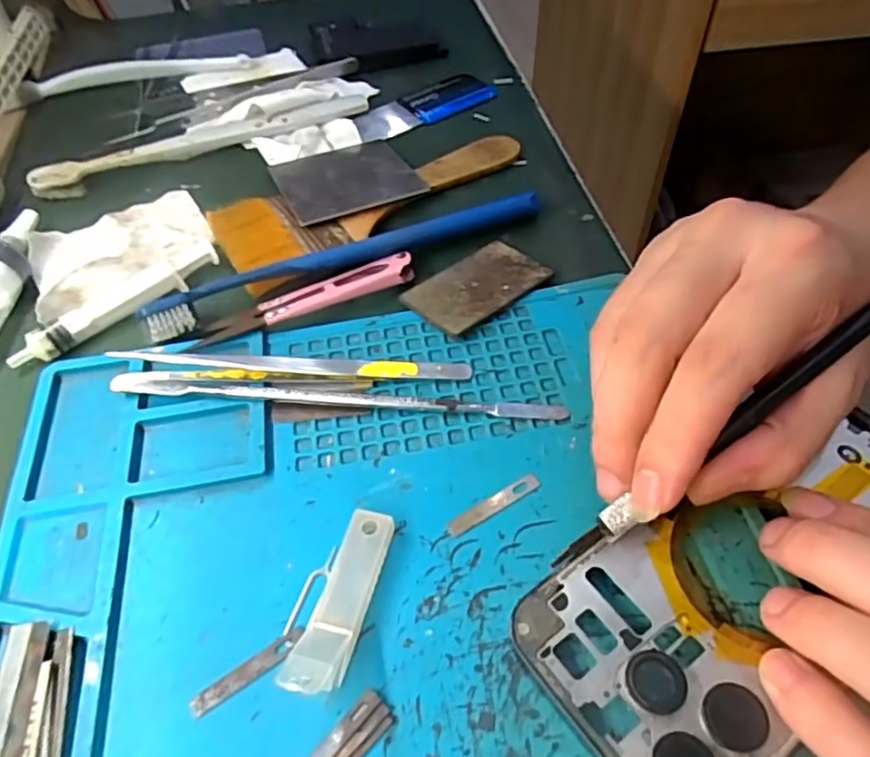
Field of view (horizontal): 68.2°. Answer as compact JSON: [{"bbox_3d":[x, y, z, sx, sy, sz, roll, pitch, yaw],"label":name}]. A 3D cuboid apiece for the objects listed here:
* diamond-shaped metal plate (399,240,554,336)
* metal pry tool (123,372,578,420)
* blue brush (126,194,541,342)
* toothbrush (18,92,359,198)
[{"bbox_3d":[0.018,-0.041,0.281,0.059,0.005,0.037,-35,58,-23],"label":"diamond-shaped metal plate"},{"bbox_3d":[-0.037,0.006,0.244,0.170,0.008,0.011,2,52,4],"label":"metal pry tool"},{"bbox_3d":[-0.036,-0.053,0.284,0.179,0.012,0.015,-21,54,-14],"label":"blue brush"},{"bbox_3d":[-0.124,-0.132,0.354,0.183,0.011,0.016,-23,54,-15],"label":"toothbrush"}]

